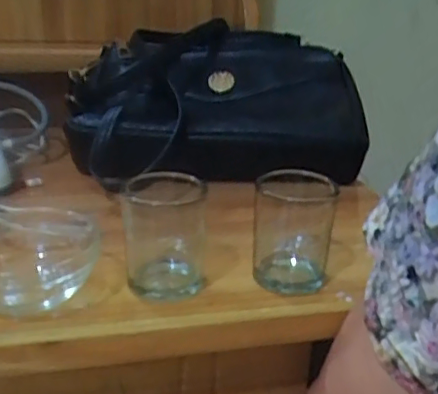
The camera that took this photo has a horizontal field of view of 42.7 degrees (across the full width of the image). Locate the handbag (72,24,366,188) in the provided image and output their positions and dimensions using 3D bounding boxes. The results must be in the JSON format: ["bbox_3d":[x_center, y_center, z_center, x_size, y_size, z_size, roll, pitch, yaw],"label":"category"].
[{"bbox_3d":[-0.006,-0.096,0.567,0.280,0.117,0.208,-4,24,-16],"label":"handbag"}]

